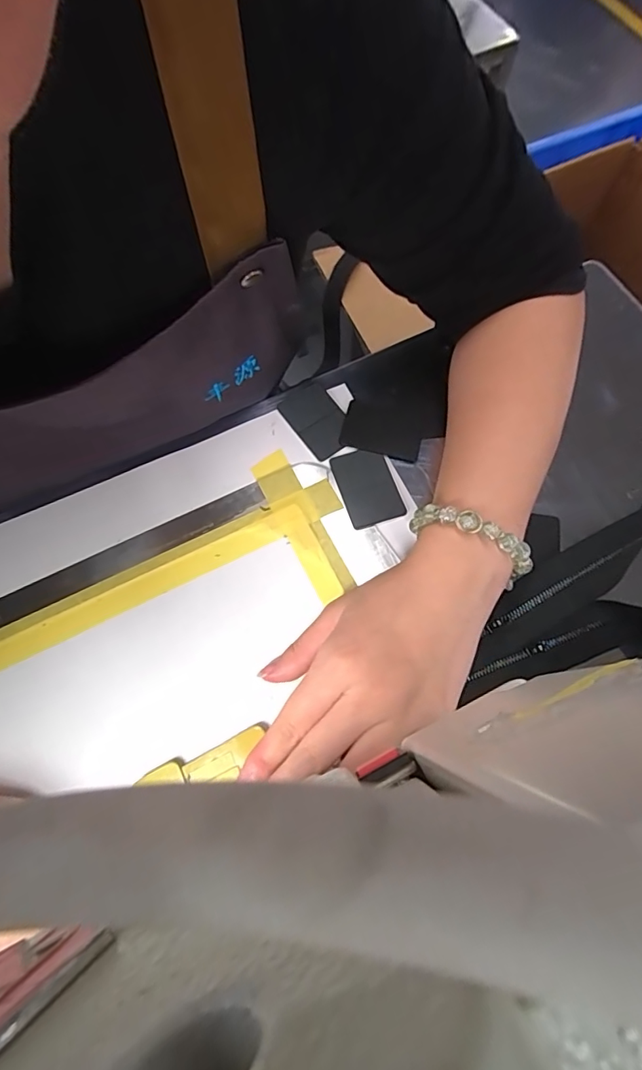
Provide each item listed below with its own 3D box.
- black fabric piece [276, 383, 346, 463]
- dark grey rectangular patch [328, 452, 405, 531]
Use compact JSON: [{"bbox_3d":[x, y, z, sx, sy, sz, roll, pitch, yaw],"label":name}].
[{"bbox_3d":[-0.002,-0.077,0.327,0.035,0.004,0.053,-34,73,-10],"label":"black fabric piece"},{"bbox_3d":[0.030,-0.031,0.309,0.035,0.004,0.051,-18,71,-5],"label":"dark grey rectangular patch"}]

